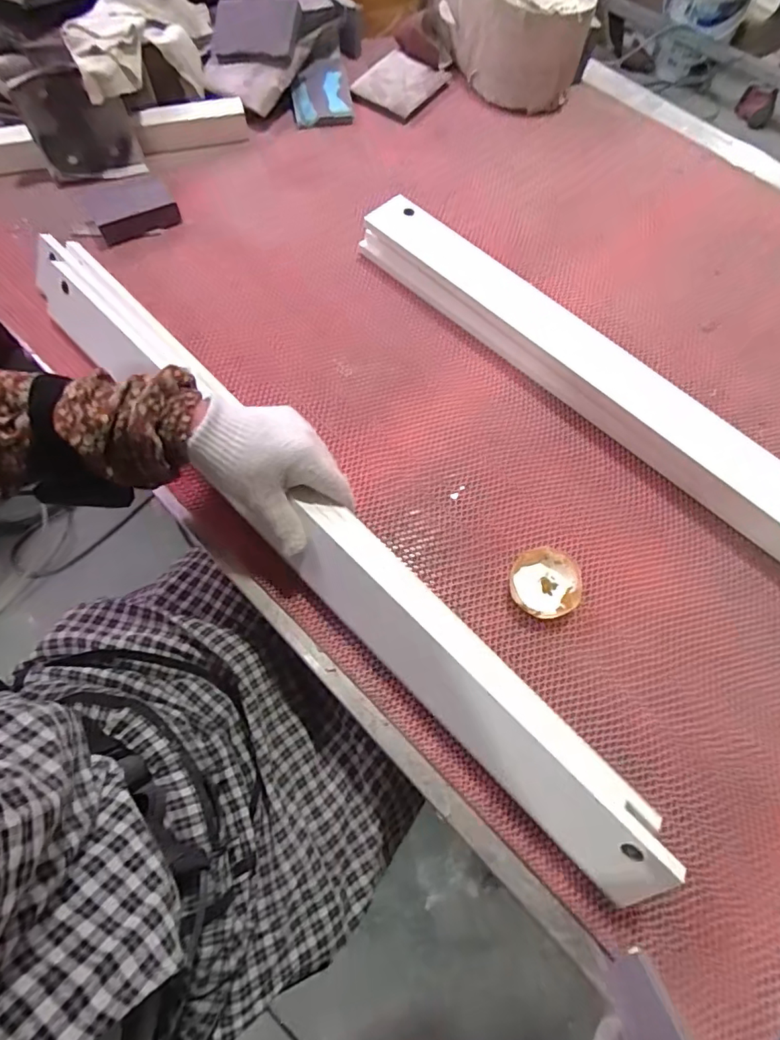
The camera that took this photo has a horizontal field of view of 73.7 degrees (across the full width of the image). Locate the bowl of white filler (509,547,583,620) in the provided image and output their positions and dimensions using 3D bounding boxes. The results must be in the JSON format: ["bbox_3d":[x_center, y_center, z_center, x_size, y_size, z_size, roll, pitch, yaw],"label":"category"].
[{"bbox_3d":[0.147,0.061,0.491,0.065,0.019,0.063,1,68,-1],"label":"bowl of white filler"}]

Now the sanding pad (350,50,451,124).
[{"bbox_3d":[0.015,-0.659,0.790,0.104,0.026,0.145,31,70,10],"label":"sanding pad"}]

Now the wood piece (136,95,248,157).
[{"bbox_3d":[-0.269,-0.534,0.713,0.143,0.052,0.032,-21,70,-10],"label":"wood piece"}]

